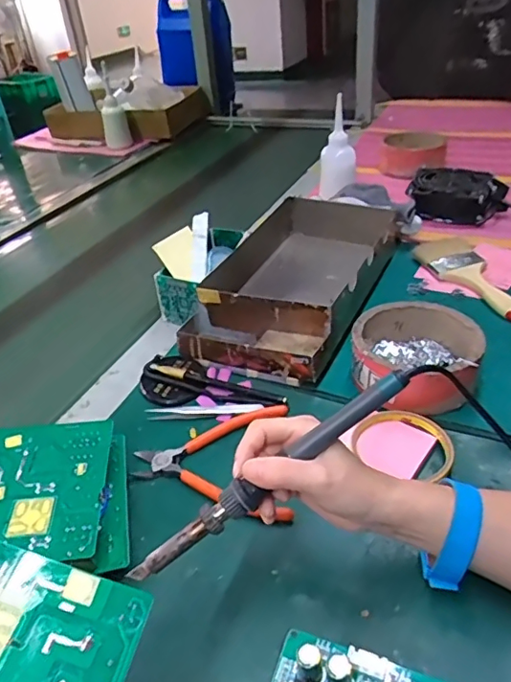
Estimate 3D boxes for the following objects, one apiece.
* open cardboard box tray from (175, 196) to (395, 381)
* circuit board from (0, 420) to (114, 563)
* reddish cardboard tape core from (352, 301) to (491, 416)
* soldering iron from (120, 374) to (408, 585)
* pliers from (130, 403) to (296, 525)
[{"bbox_3d":[0.055,-0.082,0.673,0.187,0.068,0.336,11,39,22],"label":"open cardboard box tray"},{"bbox_3d":[-0.175,0.111,0.414,0.112,0.004,0.128,-7,35,-2],"label":"circuit board"},{"bbox_3d":[0.161,0.011,0.539,0.120,0.051,0.114,-4,35,3],"label":"reddish cardboard tape core"},{"bbox_3d":[0.009,0.084,0.331,0.207,0.015,0.016,-37,45,-3],"label":"soldering iron"},{"bbox_3d":[-0.038,0.106,0.474,0.137,0.011,0.125,-5,35,2],"label":"pliers"}]

